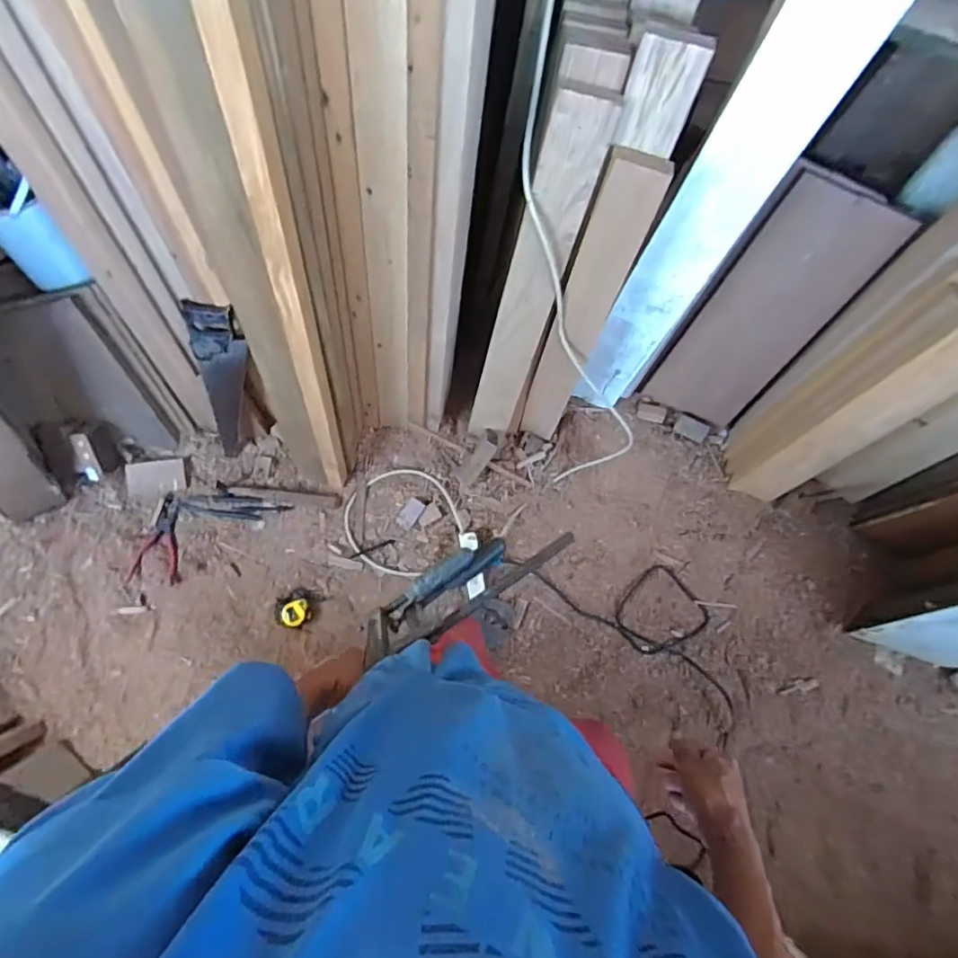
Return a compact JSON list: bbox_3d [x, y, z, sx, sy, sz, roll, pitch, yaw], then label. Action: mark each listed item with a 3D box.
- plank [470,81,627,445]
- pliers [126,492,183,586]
[{"bbox_3d":[0.088,-0.322,1.058,0.113,0.736,0.044,13,55,-2],"label":"plank"},{"bbox_3d":[-0.744,0.143,1.327,0.112,0.013,0.212,12,81,0],"label":"pliers"}]

